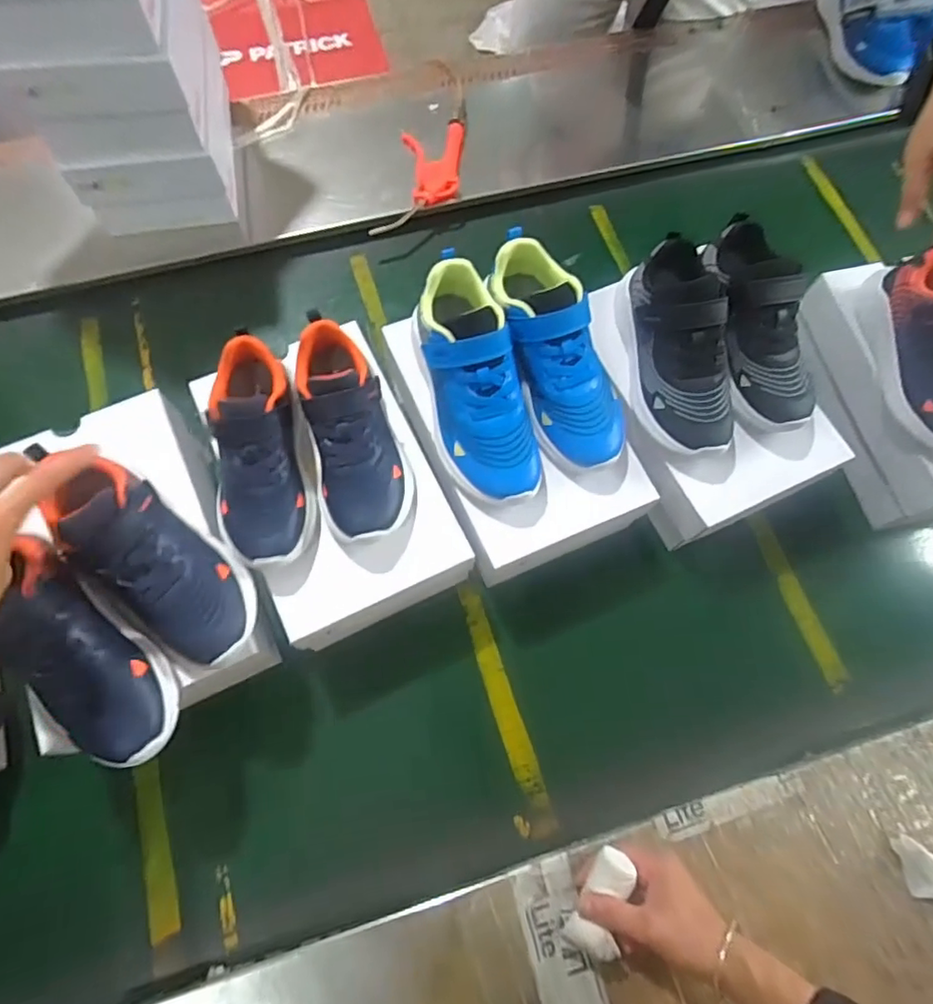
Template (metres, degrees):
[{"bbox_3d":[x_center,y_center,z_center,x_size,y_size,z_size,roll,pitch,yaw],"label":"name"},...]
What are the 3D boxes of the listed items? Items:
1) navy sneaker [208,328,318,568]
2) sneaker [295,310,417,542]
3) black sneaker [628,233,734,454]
[{"bbox_3d":[-0.186,-0.044,0.516,0.076,0.073,0.191,-12,73,-6],"label":"navy sneaker"},{"bbox_3d":[-0.101,-0.067,0.525,0.079,0.077,0.193,-13,73,-6],"label":"sneaker"},{"bbox_3d":[0.217,-0.159,0.579,0.089,0.086,0.210,-3,73,-3],"label":"black sneaker"}]

